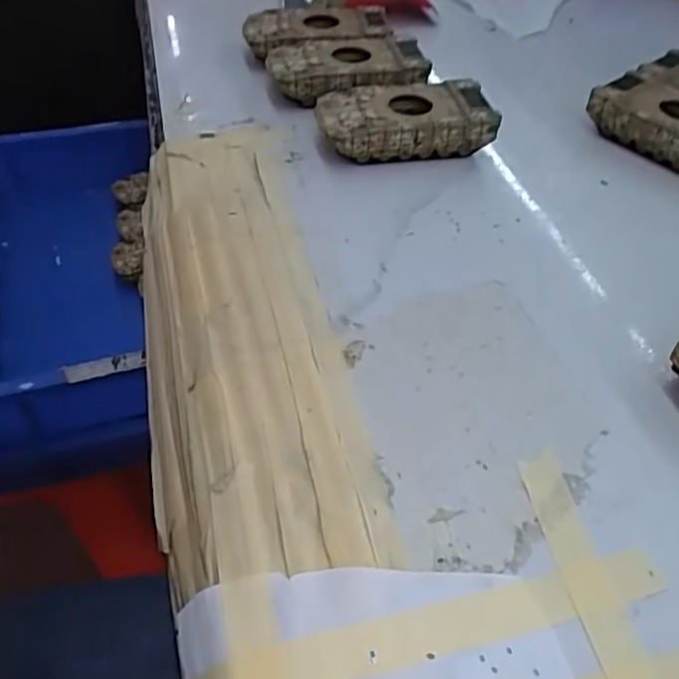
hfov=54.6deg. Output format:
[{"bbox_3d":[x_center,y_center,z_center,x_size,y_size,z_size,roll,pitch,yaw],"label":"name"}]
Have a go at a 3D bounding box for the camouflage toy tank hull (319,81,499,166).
[{"bbox_3d":[0.036,-0.123,0.374,0.094,0.027,0.049,-6,48,-9],"label":"camouflage toy tank hull"}]

